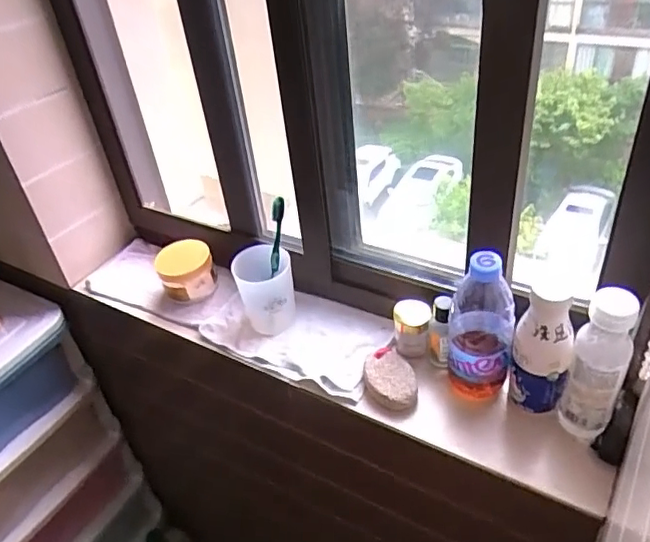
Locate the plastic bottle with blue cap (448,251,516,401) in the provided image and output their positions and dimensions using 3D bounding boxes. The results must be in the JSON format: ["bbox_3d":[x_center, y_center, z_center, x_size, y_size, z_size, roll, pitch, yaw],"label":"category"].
[{"bbox_3d":[0.180,0.063,0.646,0.074,0.200,0.067,10,41,14],"label":"plastic bottle with blue cap"}]

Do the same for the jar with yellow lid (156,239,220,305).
[{"bbox_3d":[-0.213,-0.002,0.871,0.086,0.066,0.073,-13,41,-13],"label":"jar with yellow lid"}]

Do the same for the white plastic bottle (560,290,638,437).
[{"bbox_3d":[0.281,0.098,0.582,0.054,0.187,0.049,25,46,28],"label":"white plastic bottle"}]

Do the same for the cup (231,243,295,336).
[{"bbox_3d":[-0.084,0.029,0.790,0.077,0.101,0.075,-13,41,-13],"label":"cup"}]

